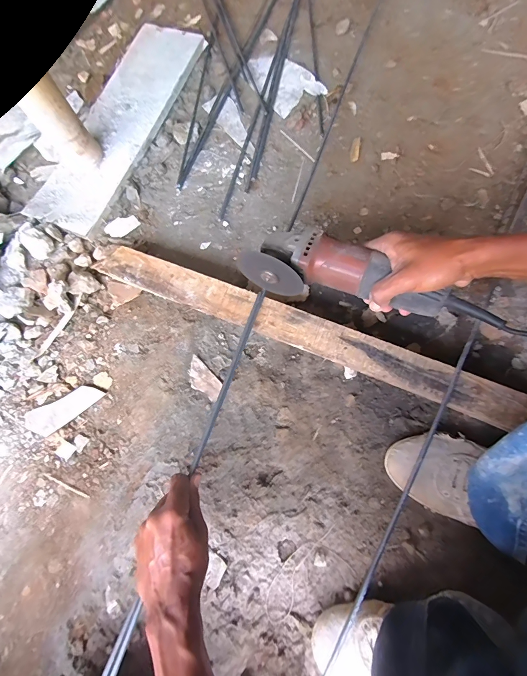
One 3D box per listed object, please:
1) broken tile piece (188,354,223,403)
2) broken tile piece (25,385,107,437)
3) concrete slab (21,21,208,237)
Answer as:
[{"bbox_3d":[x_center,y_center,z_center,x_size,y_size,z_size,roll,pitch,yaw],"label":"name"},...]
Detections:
[{"bbox_3d":[-0.101,0.069,0.548,0.076,0.006,0.039,44,81,11],"label":"broken tile piece"},{"bbox_3d":[-0.329,0.119,0.547,0.125,0.007,0.048,-28,77,-6],"label":"broken tile piece"},{"bbox_3d":[-0.301,-0.457,0.693,0.162,0.028,0.531,20,77,6],"label":"concrete slab"}]

